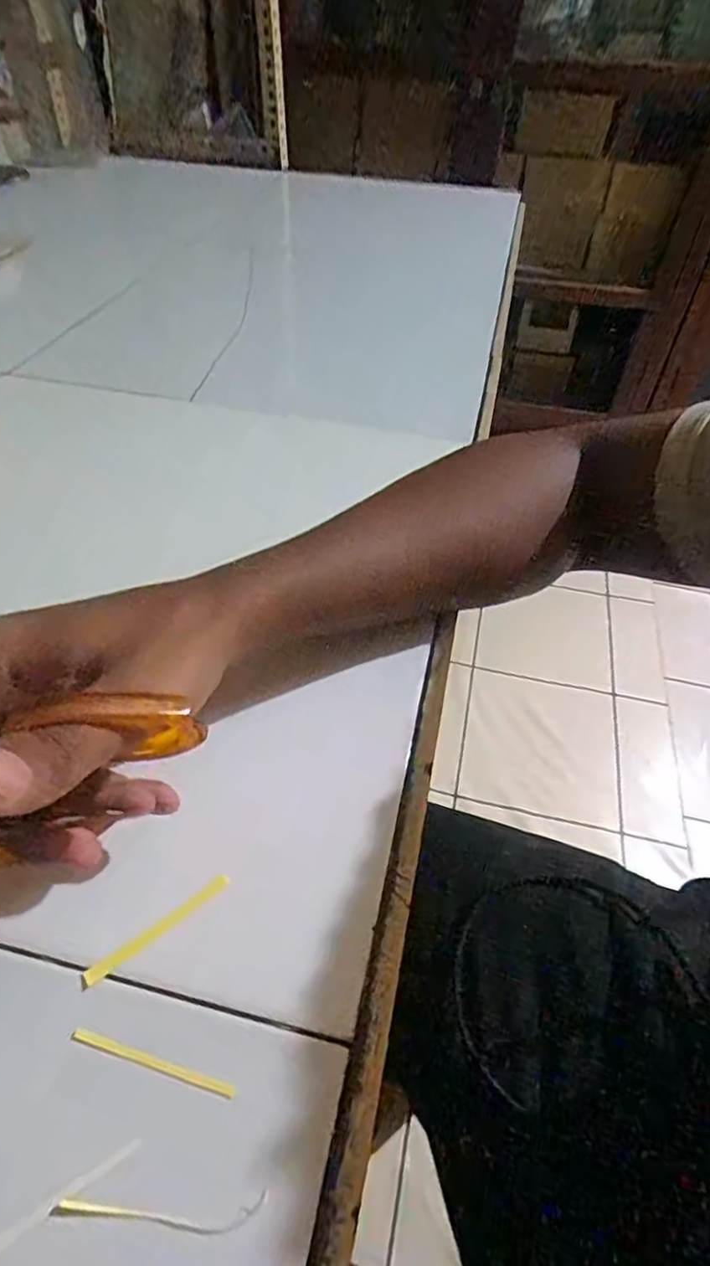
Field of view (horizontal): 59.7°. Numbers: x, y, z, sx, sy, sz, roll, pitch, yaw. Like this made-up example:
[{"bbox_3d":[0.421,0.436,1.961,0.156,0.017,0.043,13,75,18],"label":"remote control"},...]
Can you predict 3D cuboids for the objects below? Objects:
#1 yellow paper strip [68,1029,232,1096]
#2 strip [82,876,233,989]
[{"bbox_3d":[-0.066,0.139,0.200,0.057,0.004,0.004,14,49,9],"label":"yellow paper strip"},{"bbox_3d":[-0.073,0.109,0.228,0.057,0.004,0.006,-30,56,-27],"label":"strip"}]

